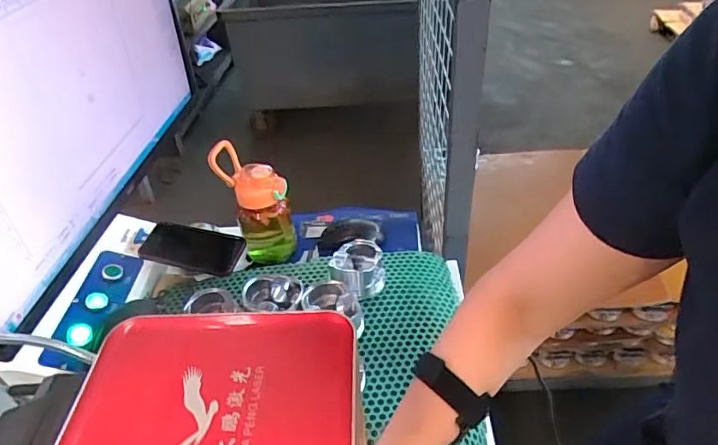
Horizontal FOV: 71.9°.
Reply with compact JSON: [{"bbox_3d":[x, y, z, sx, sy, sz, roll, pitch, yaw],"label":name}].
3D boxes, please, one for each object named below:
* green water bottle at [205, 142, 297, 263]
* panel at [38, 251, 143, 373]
[{"bbox_3d":[-0.167,-0.028,0.807,0.106,0.202,0.073,-14,40,-11],"label":"green water bottle"},{"bbox_3d":[-0.389,0.124,0.735,0.064,0.038,0.214,0,40,5],"label":"panel"}]

